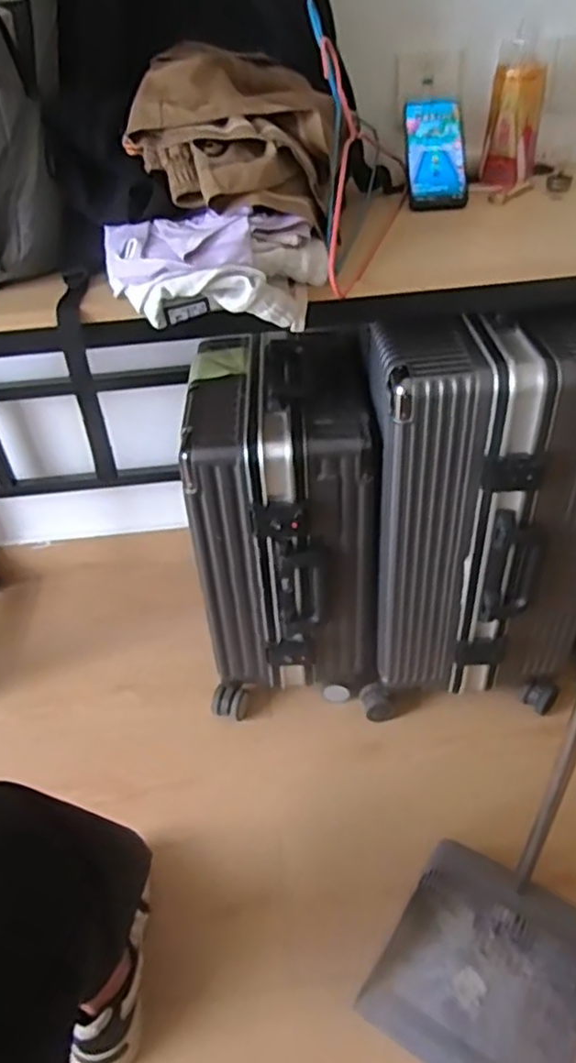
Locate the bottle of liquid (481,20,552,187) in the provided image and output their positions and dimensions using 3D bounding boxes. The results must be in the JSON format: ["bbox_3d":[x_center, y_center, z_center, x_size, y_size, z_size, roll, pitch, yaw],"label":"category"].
[{"bbox_3d":[0.299,-0.551,0.891,0.066,0.154,0.077,-5,40,-2],"label":"bottle of liquid"}]

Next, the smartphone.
[{"bbox_3d":[0.195,-0.494,0.889,0.075,0.016,0.154,-2,83,4],"label":"smartphone"}]

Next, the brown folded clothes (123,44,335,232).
[{"bbox_3d":[-0.059,-0.422,0.714,0.204,0.115,0.218,1,41,5],"label":"brown folded clothes"}]

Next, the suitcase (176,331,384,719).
[{"bbox_3d":[-0.005,-0.007,1.052,0.244,0.492,0.291,-5,40,-1],"label":"suitcase"}]

